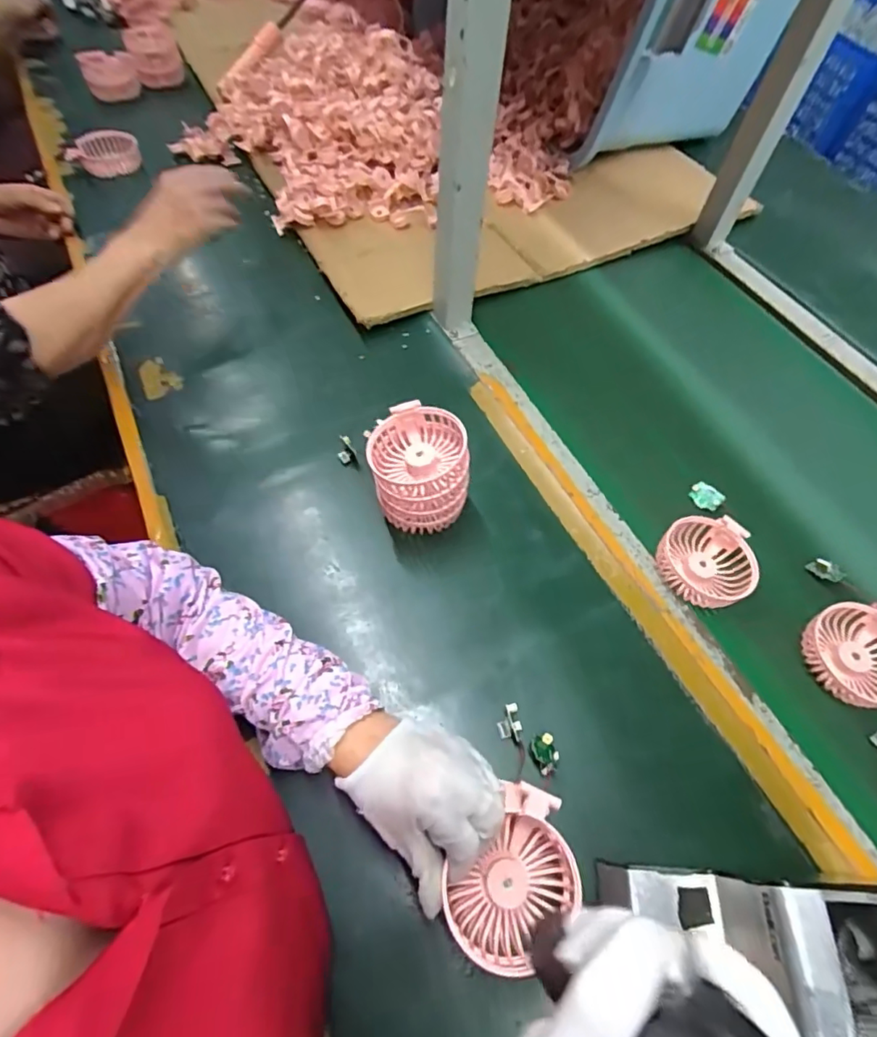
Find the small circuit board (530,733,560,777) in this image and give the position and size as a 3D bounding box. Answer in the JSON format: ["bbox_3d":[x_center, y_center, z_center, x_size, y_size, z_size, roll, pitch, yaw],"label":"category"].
[{"bbox_3d":[0.087,0.192,0.431,0.021,0.015,0.030,-13,62,-10],"label":"small circuit board"}]

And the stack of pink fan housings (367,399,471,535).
[{"bbox_3d":[-0.020,-0.046,0.524,0.087,0.099,0.099,-9,62,-7],"label":"stack of pink fan housings"}]

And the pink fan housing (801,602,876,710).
[{"bbox_3d":[0.383,0.122,0.479,0.088,0.031,0.087,1,61,-2],"label":"pink fan housing"}]

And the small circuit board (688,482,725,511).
[{"bbox_3d":[0.288,-0.022,0.572,0.033,0.006,0.025,35,97,20],"label":"small circuit board"}]

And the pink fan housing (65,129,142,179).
[{"bbox_3d":[-0.484,-0.524,0.765,0.104,0.049,0.037,-5,61,-3],"label":"pink fan housing"}]

